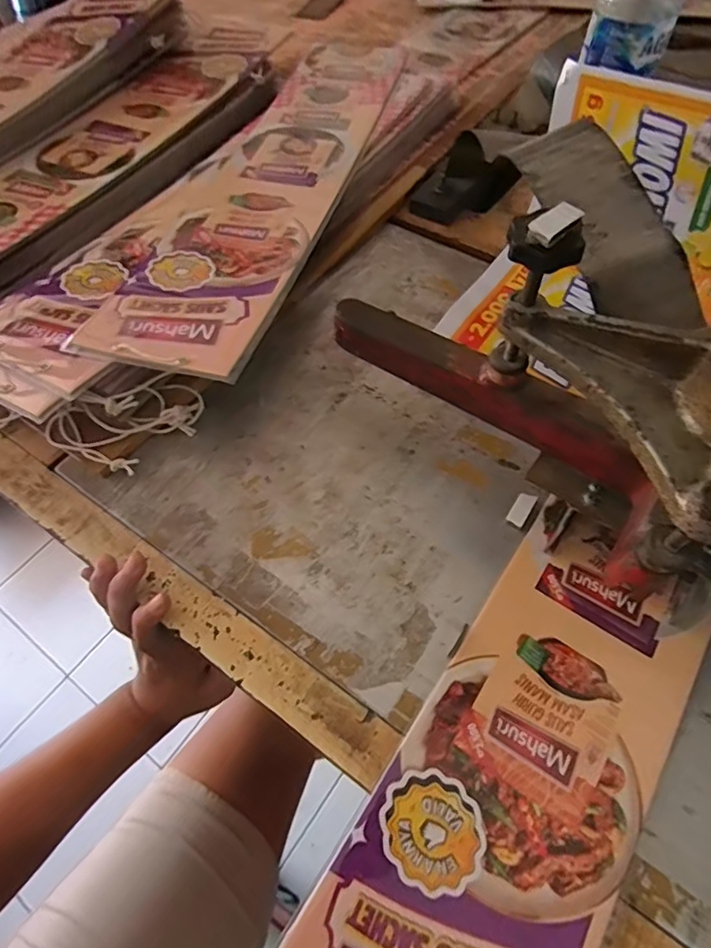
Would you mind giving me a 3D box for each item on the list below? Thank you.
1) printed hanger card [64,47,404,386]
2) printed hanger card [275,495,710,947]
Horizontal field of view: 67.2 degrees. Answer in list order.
[{"bbox_3d":[-0.073,-0.289,0.521,0.135,0.013,0.530,14,58,10],"label":"printed hanger card"},{"bbox_3d":[0.095,0.166,0.297,0.128,0.010,0.316,32,65,19],"label":"printed hanger card"}]

